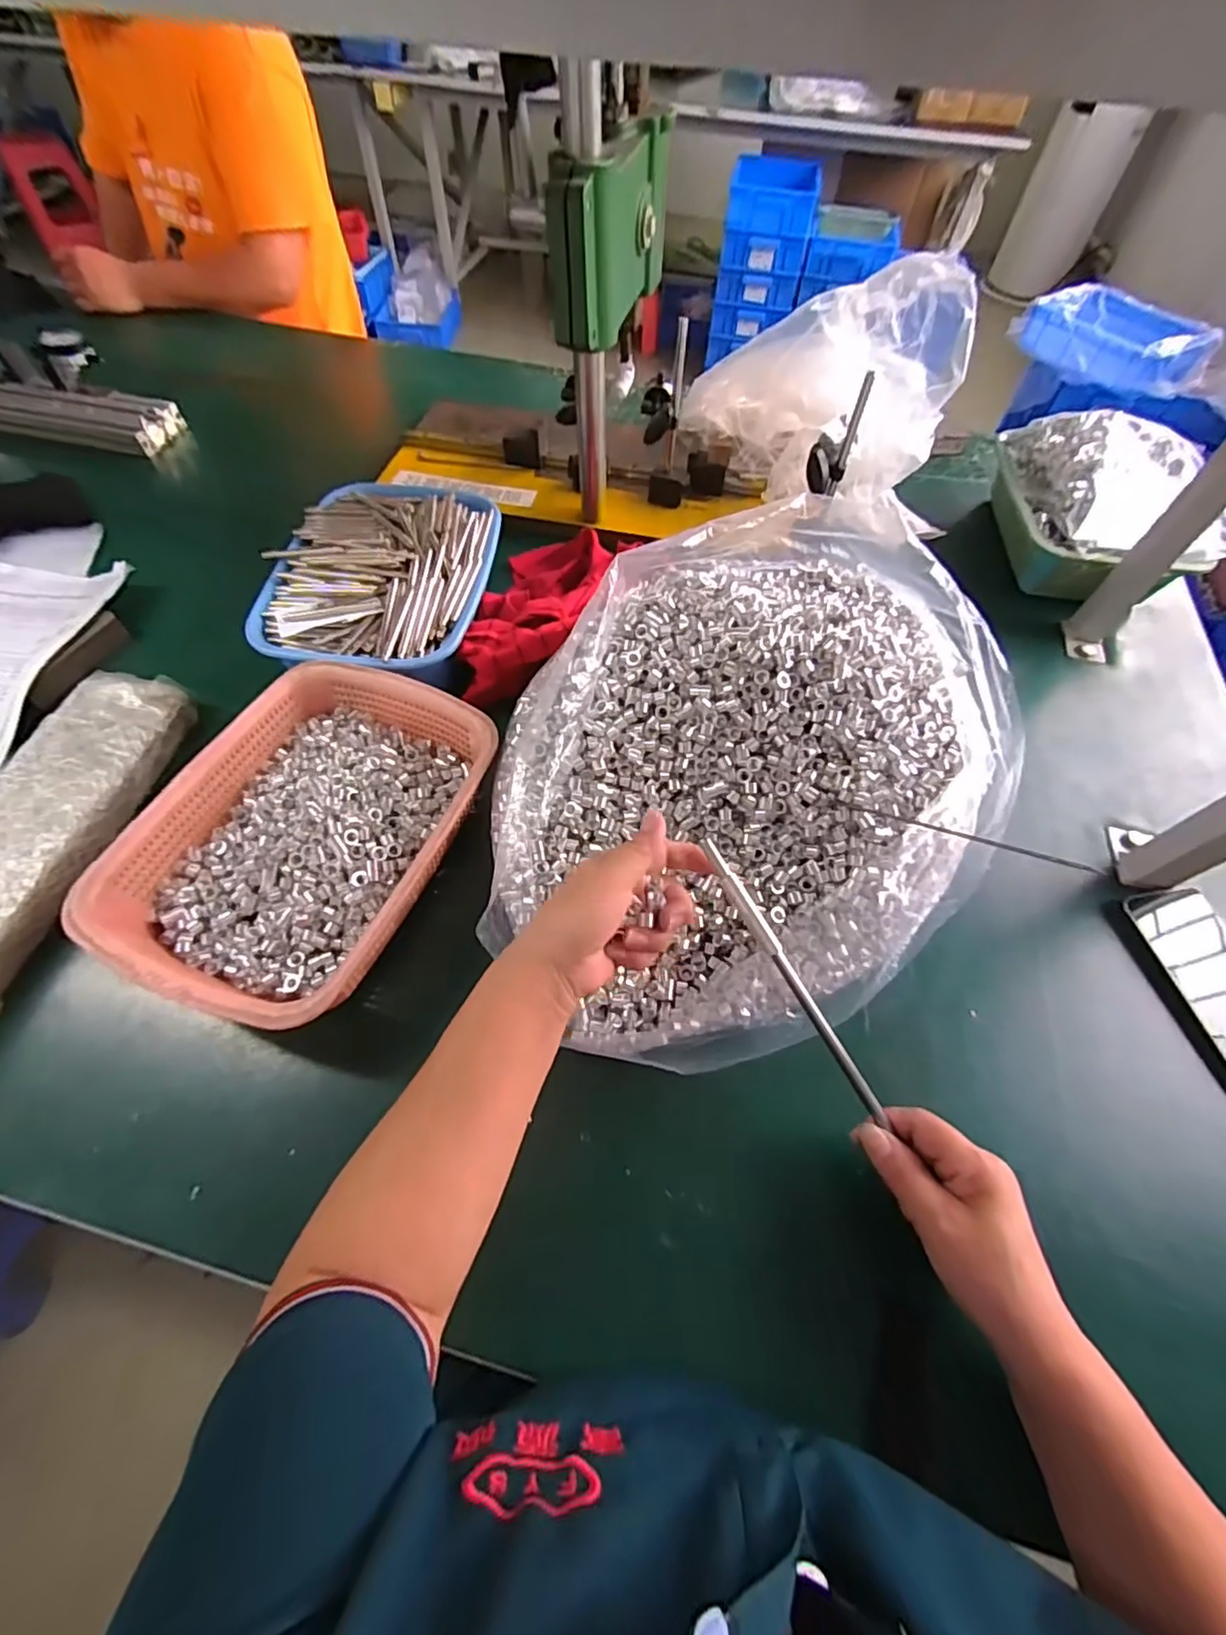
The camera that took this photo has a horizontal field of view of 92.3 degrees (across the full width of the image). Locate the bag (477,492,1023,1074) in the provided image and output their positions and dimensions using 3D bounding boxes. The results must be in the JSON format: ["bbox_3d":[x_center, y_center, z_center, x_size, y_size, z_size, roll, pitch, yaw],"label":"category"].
[{"bbox_3d":[0.120,-0.058,0.477,0.461,0.129,0.390,-21,62,-14],"label":"bag"}]

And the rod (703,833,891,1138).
[{"bbox_3d":[0.113,0.102,0.372,0.010,0.009,0.200,-31,88,-19],"label":"rod"}]

